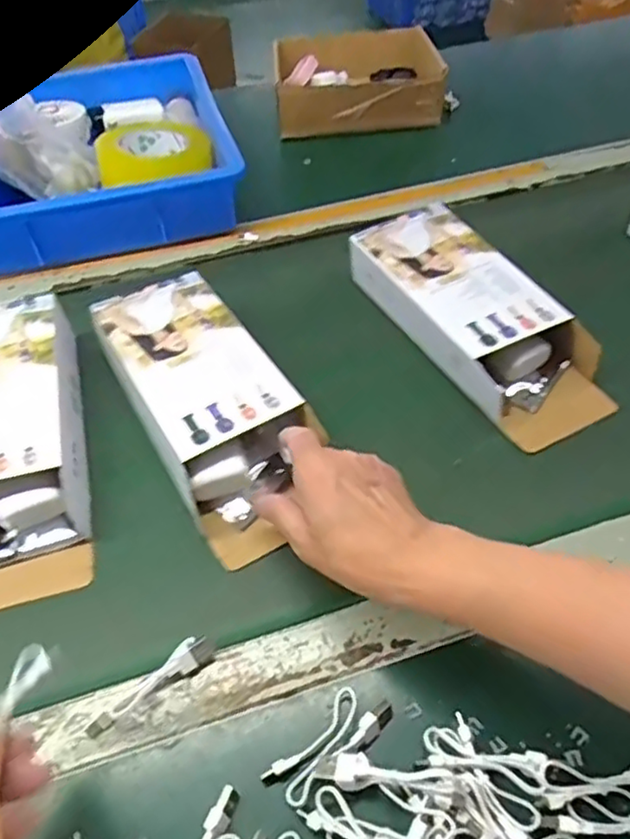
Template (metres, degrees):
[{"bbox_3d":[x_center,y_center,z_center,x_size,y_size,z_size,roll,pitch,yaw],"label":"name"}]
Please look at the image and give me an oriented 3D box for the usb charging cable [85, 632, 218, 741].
[{"bbox_3d":[-0.097,0.155,0.386,0.081,0.014,0.018,-31,54,-24],"label":"usb charging cable"}]

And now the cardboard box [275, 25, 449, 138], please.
[{"bbox_3d":[0.054,-0.453,0.868,0.206,0.061,0.210,-4,48,-1],"label":"cardboard box"}]

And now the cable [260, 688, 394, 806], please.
[{"bbox_3d":[0.009,0.175,0.355,0.029,0.013,0.074,35,58,29],"label":"cable"}]

